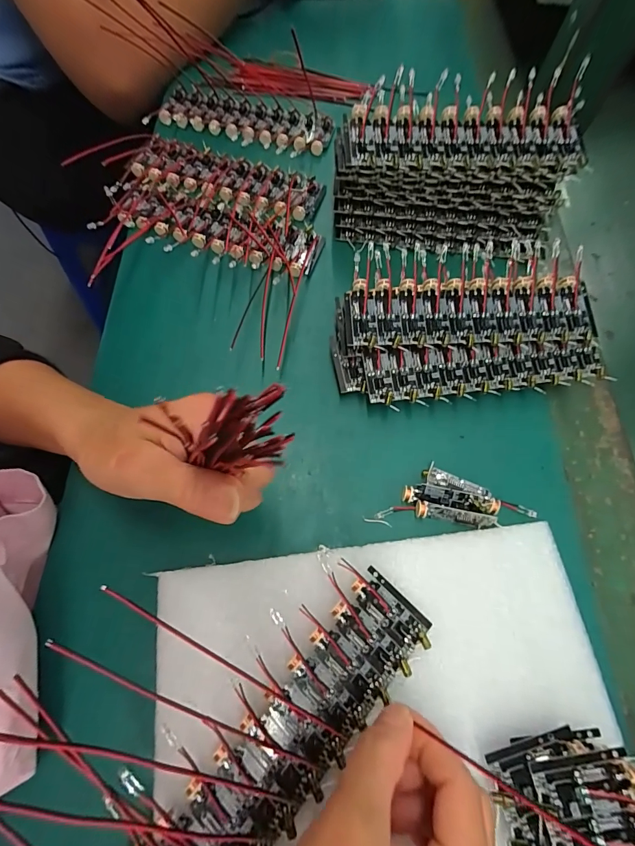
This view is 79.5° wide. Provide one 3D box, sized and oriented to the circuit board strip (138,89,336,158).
[{"bbox_3d":[-0.066,-0.272,0.343,0.154,0.006,0.061,15,68,3],"label":"circuit board strip"}]

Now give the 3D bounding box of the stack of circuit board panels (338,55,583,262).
[{"bbox_3d":[0.097,-0.190,0.283,0.165,0.071,0.085,6,67,0],"label":"stack of circuit board panels"}]

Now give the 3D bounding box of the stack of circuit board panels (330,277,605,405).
[{"bbox_3d":[0.098,-0.055,0.254,0.169,0.036,0.074,-6,68,-5],"label":"stack of circuit board panels"}]

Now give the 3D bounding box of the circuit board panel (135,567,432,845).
[{"bbox_3d":[-0.012,0.145,0.174,0.046,0.005,0.161,42,72,13],"label":"circuit board panel"}]

